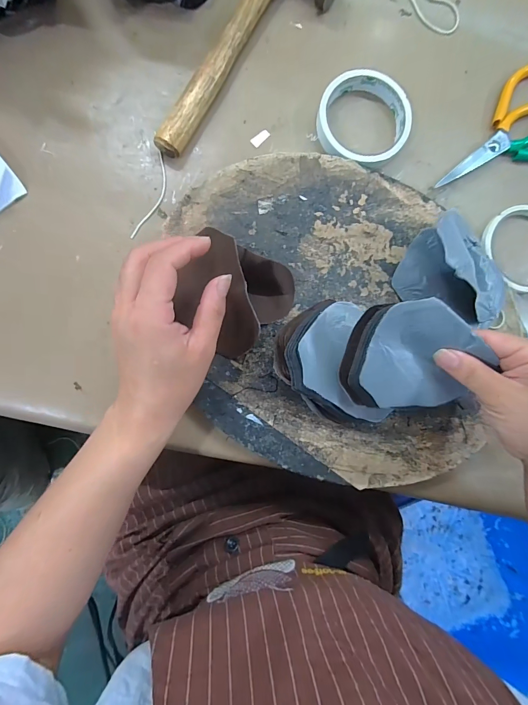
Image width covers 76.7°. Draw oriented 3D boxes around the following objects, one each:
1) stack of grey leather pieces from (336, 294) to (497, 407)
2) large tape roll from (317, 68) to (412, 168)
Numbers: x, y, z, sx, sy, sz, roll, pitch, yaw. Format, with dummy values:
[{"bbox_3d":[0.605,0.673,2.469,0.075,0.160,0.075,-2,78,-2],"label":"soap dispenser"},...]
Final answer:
[{"bbox_3d":[0.113,0.008,0.266,0.105,0.018,0.095,-19,111,10],"label":"stack of grey leather pieces"},{"bbox_3d":[0.097,-0.225,0.327,0.089,0.024,0.083,0,88,-5],"label":"large tape roll"}]

